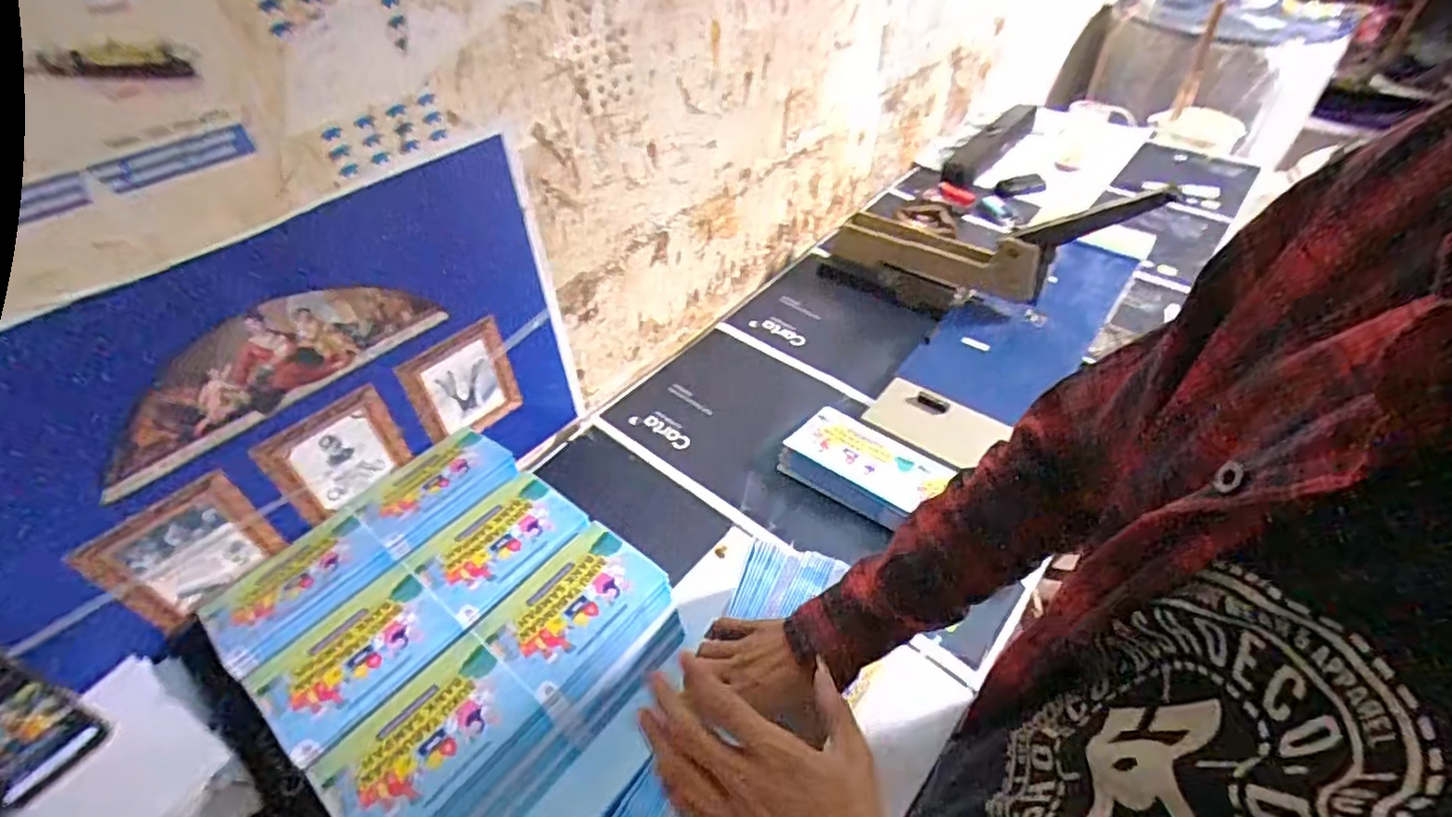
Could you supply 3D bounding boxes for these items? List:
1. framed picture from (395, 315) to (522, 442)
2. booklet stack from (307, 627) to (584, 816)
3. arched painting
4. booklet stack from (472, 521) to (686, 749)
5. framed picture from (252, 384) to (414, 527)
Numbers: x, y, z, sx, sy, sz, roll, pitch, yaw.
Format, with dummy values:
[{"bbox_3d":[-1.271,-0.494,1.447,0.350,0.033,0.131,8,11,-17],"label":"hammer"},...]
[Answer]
[{"bbox_3d":[-0.309,-0.027,0.767,0.008,0.139,0.121,29,53,28],"label":"framed picture"},{"bbox_3d":[-0.235,0.310,0.565,0.128,0.124,0.153,26,52,25],"label":"booklet stack"},{"bbox_3d":[-0.412,-0.048,0.588,0.016,0.098,0.297,30,54,28],"label":"arched painting"},{"bbox_3d":[-0.134,0.217,0.634,0.127,0.106,0.158,31,54,29],"label":"booklet stack"},{"bbox_3d":[-0.408,0.049,0.681,0.010,0.115,0.122,32,55,29],"label":"framed picture"}]

